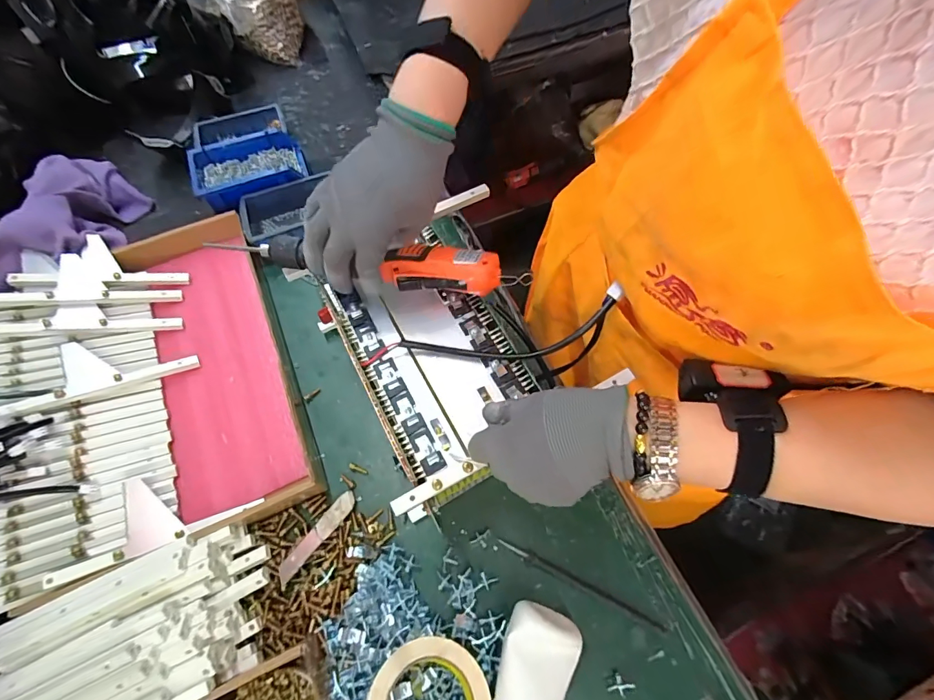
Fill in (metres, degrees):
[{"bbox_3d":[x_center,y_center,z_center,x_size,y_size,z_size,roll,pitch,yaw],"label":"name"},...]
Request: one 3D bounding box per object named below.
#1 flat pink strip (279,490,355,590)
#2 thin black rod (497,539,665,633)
[{"bbox_3d":[-0.163,0.202,0.461,0.020,0.006,0.107,38,66,11],"label":"flat pink strip"},{"bbox_3d":[0.119,0.249,0.449,0.181,0.005,0.012,22,67,10],"label":"thin black rod"}]

